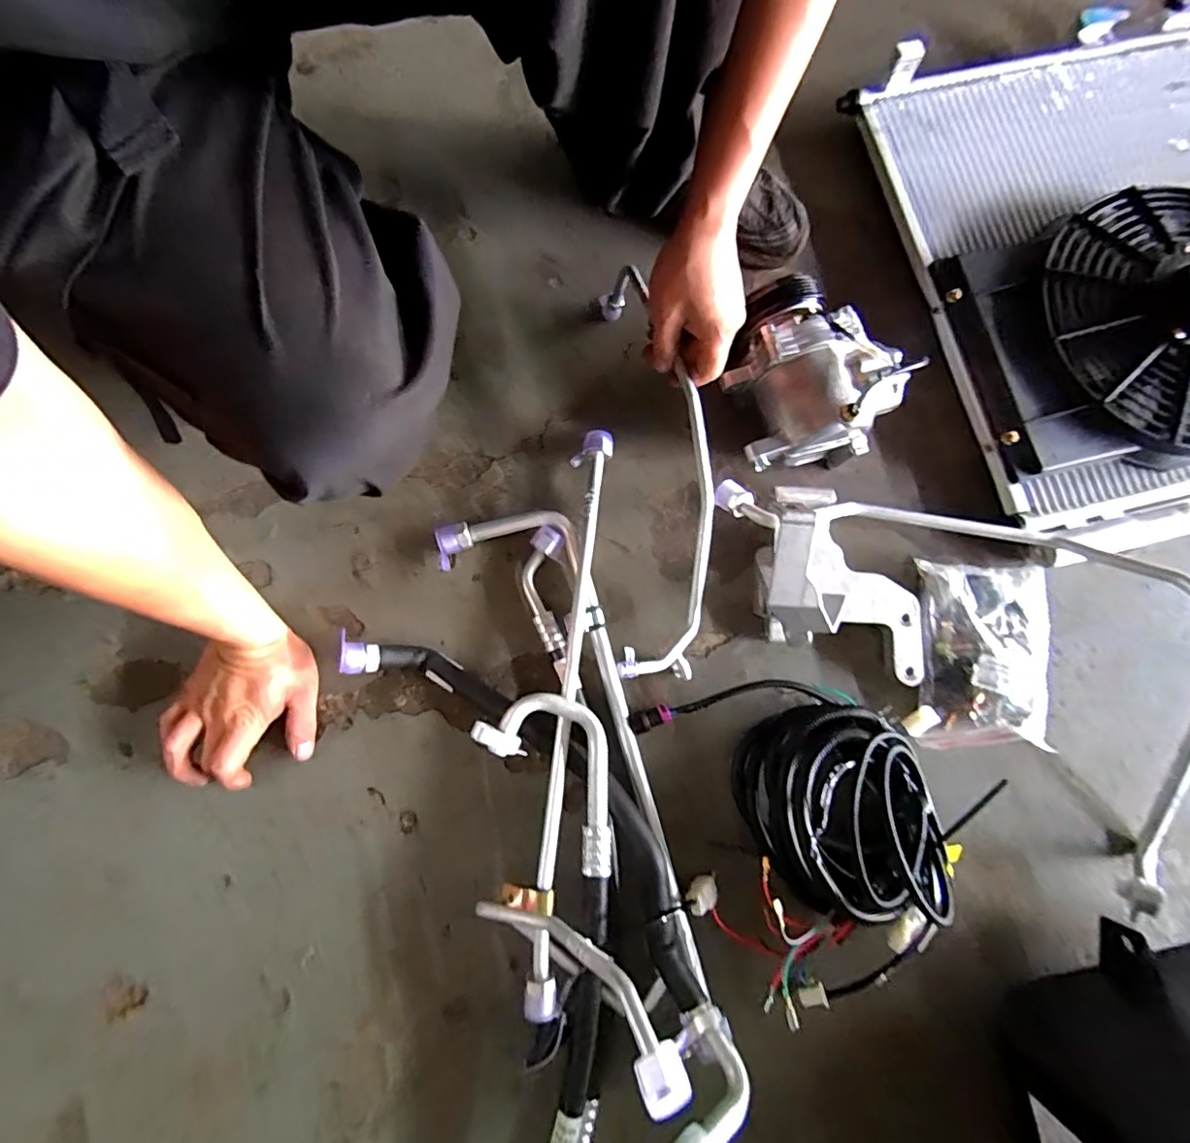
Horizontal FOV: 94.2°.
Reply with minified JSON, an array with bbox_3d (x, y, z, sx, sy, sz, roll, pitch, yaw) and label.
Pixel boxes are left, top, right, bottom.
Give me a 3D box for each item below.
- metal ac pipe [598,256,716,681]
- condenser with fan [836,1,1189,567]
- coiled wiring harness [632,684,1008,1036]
[{"bbox_3d":[0.054,-0.101,0.534,0.099,0.092,0.402,-5,83,-1],"label":"metal ac pipe"},{"bbox_3d":[0.577,-0.349,0.590,0.441,0.082,0.603,-15,78,-3],"label":"condenser with fan"},{"bbox_3d":[0.165,0.203,0.469,0.274,0.099,0.255,0,78,0],"label":"coiled wiring harness"}]

